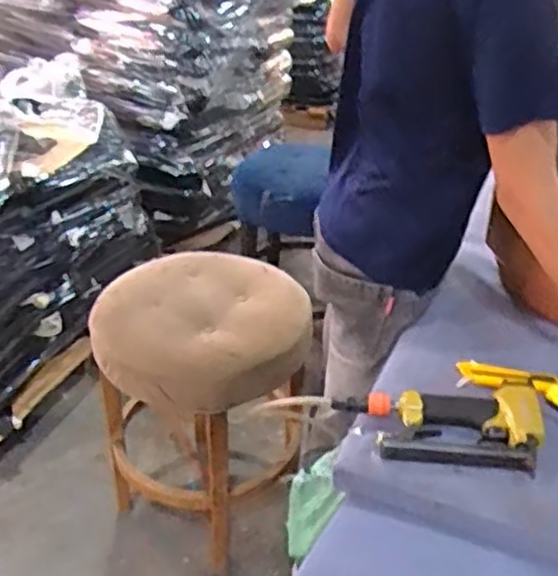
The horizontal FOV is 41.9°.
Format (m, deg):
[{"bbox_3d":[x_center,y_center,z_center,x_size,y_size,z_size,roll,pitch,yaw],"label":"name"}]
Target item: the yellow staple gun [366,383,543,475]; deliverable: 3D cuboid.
[{"bbox_3d":[0.219,0.166,0.907,0.208,0.044,0.127,4,32,5],"label":"yellow staple gun"}]

